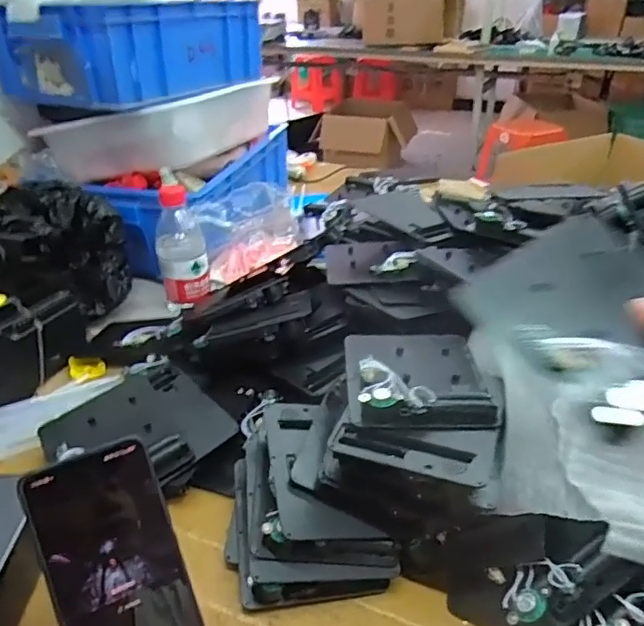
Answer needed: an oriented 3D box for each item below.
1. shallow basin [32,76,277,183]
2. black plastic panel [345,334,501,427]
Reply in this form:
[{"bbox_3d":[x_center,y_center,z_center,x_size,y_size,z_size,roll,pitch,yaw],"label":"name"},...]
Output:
[{"bbox_3d":[-0.262,-0.319,0.957,0.254,0.127,0.340,12,34,21],"label":"shallow basin"},{"bbox_3d":[0.076,0.044,0.469,0.108,0.031,0.131,-1,31,1],"label":"black plastic panel"}]

